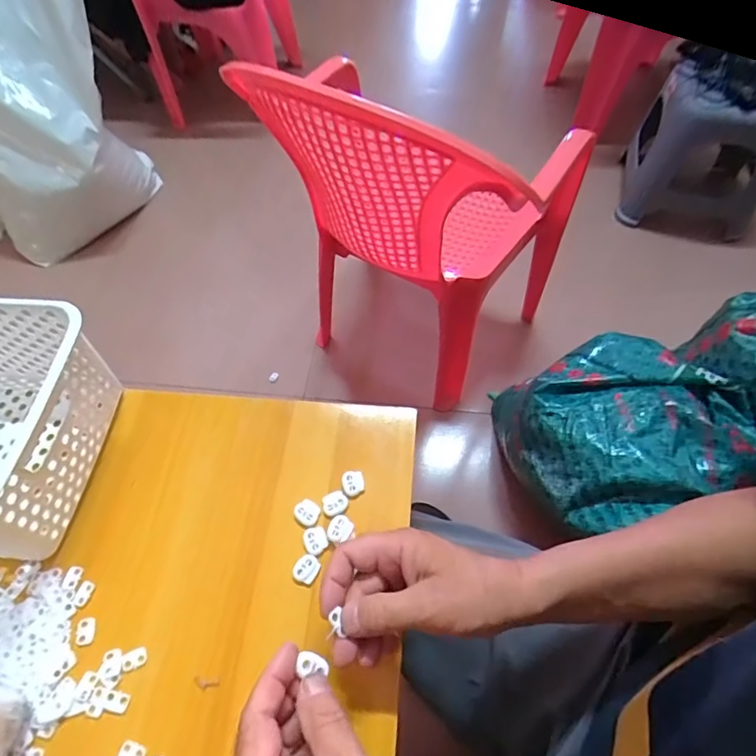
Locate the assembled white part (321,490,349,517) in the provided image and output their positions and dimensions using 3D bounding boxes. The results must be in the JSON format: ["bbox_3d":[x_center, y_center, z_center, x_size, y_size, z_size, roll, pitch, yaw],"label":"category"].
[{"bbox_3d":[-0.037,0.109,0.425,0.022,0.004,0.021,-24,61,-10],"label":"assembled white part"}]

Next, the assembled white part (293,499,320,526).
[{"bbox_3d":[-0.062,0.118,0.424,0.021,0.007,0.019,30,66,19],"label":"assembled white part"}]

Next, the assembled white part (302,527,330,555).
[{"bbox_3d":[-0.053,0.138,0.410,0.019,0.004,0.021,-22,61,-10],"label":"assembled white part"}]

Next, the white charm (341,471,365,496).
[{"bbox_3d":[-0.022,0.094,0.434,0.019,0.004,0.022,-10,60,-2],"label":"white charm"}]

